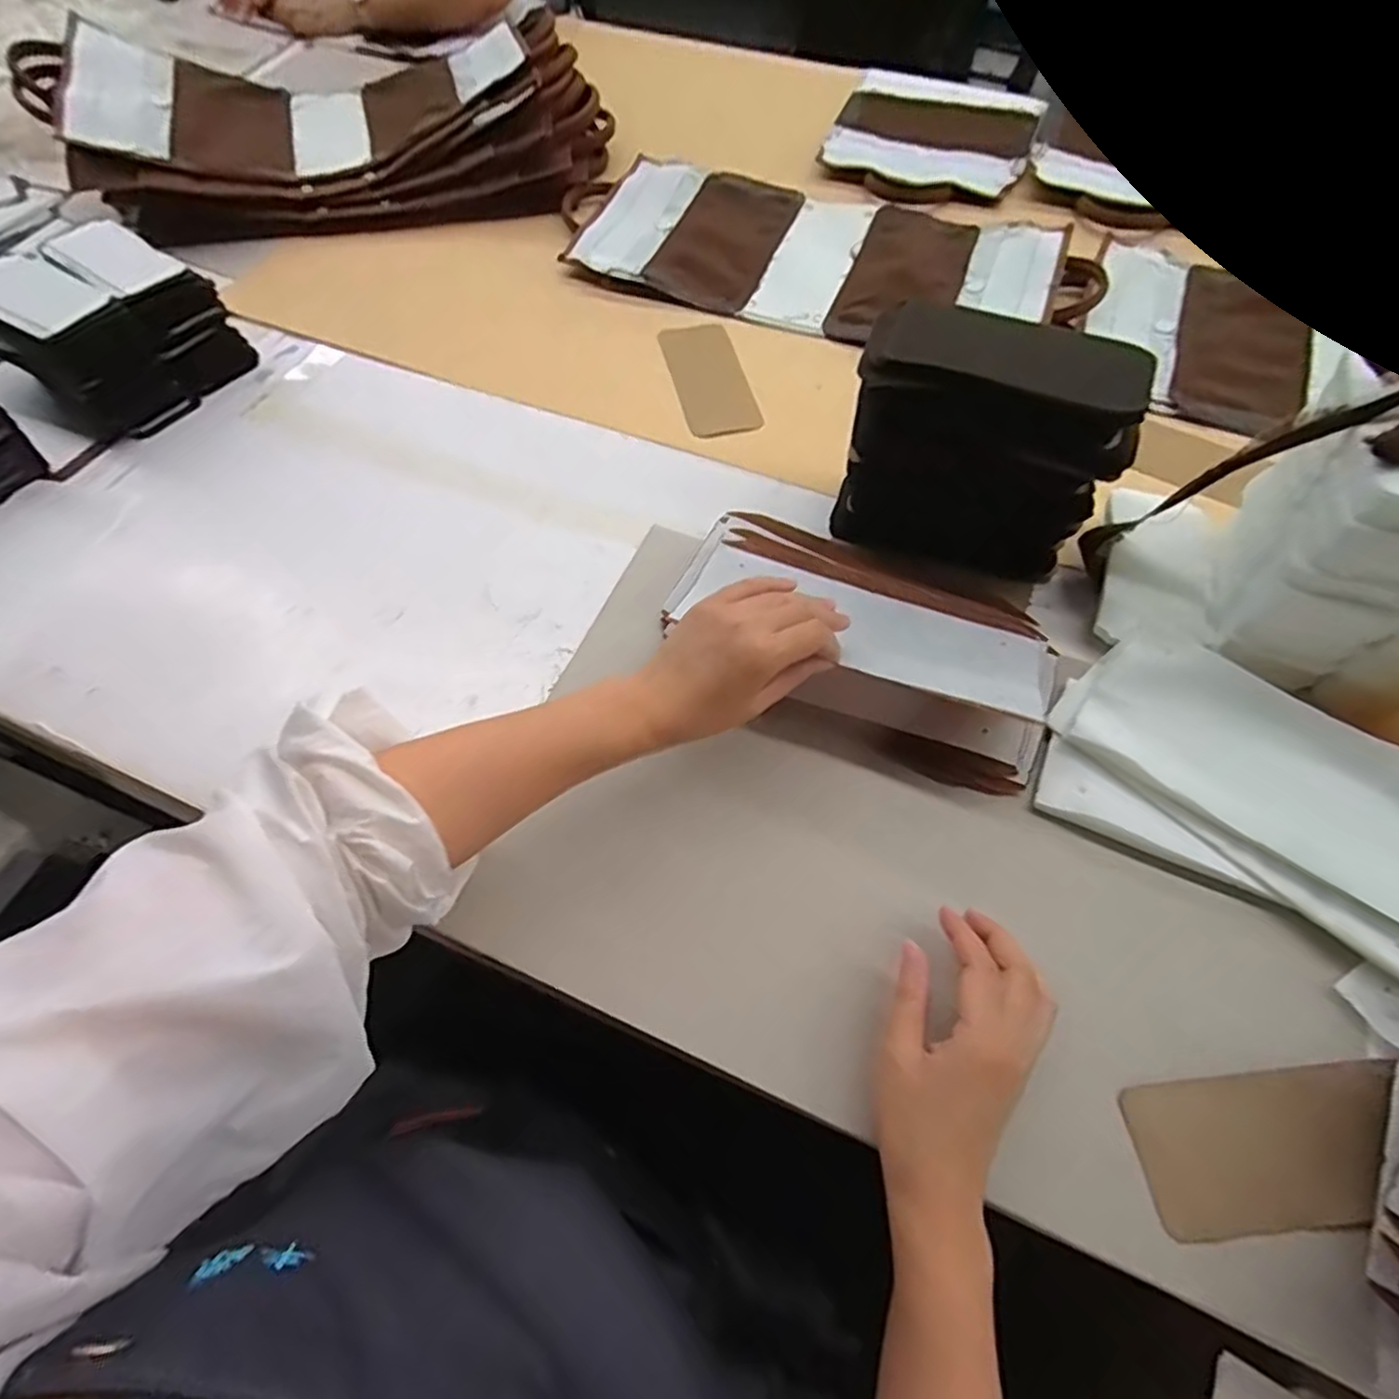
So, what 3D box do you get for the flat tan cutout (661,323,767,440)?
[{"bbox_3d":[0.009,-0.325,0.691,0.069,0.006,0.165,-16,64,-1],"label":"flat tan cutout"}]

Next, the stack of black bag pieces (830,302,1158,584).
[{"bbox_3d":[0.208,-0.189,0.510,0.187,0.166,0.088,20,65,11],"label":"stack of black bag pieces"}]

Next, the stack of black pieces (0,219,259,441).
[{"bbox_3d":[-0.570,-0.358,0.658,0.179,0.098,0.158,31,67,15],"label":"stack of black pieces"}]

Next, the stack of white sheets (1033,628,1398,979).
[{"bbox_3d":[0.363,0.068,0.439,0.255,0.029,0.146,36,87,19],"label":"stack of white sheets"}]

